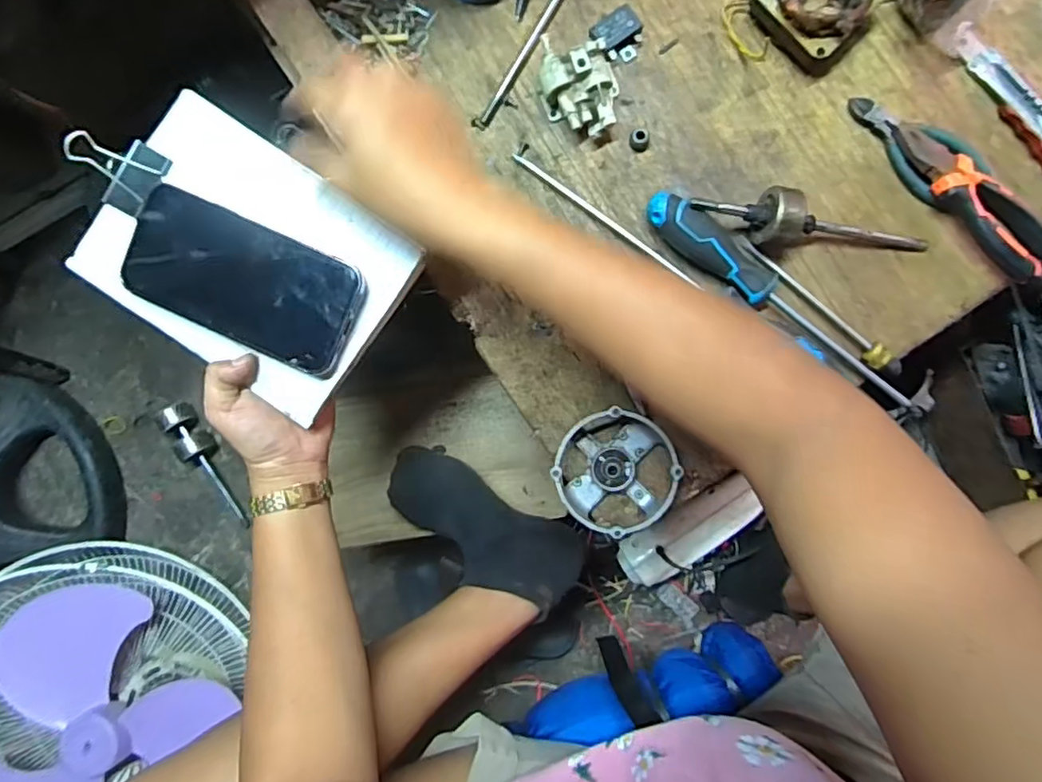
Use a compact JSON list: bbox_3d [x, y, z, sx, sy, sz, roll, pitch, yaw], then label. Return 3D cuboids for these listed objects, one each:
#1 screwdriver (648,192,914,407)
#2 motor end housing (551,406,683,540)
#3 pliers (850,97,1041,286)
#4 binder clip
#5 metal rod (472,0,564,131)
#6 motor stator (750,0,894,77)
[{"bbox_3d":[0.198,-0.073,0.463,0.240,0.033,0.033,35,91,3],"label":"screwdriver"},{"bbox_3d":[0.072,0.061,0.465,0.087,0.033,0.088,0,89,2],"label":"motor end housing"},{"bbox_3d":[0.335,-0.162,0.461,0.049,0.026,0.188,-43,88,1],"label":"pliers"},{"bbox_3d":[-0.286,-0.159,0.425,0.050,0.031,0.049,34,91,3],"label":"binder clip"},{"bbox_3d":[0.017,-0.298,0.485,0.014,0.012,0.195,32,90,3],"label":"metal rod"},{"bbox_3d":[0.229,-0.298,0.457,0.079,0.047,0.076,41,91,3],"label":"motor stator"}]

